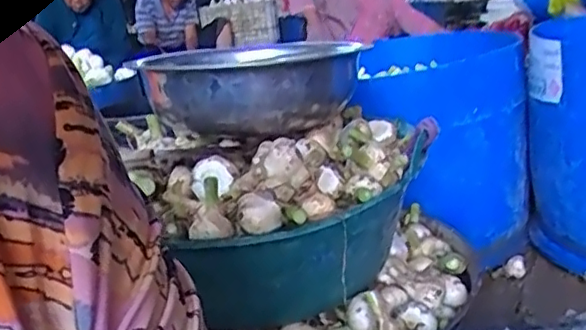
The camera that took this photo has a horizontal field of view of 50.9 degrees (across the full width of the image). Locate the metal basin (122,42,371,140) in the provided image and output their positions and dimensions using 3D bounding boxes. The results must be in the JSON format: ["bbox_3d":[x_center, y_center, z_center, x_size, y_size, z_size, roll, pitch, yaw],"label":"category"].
[{"bbox_3d":[-0.071,-0.118,0.922,0.274,0.102,0.309,3,19,21],"label":"metal basin"}]

